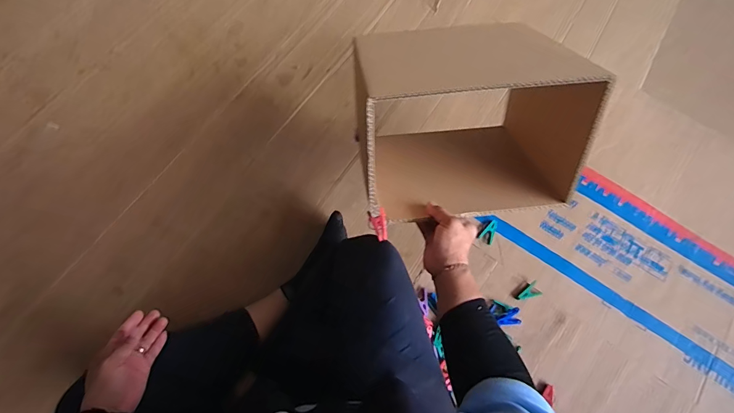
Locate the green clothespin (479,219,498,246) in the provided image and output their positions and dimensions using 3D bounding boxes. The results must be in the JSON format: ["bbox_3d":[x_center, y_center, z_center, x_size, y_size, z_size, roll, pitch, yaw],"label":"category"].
[{"bbox_3d":[0.260,0.052,0.818,0.027,0.008,0.052,27,72,6],"label":"green clothespin"}]

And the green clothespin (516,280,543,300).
[{"bbox_3d":[0.325,0.175,0.775,0.053,0.010,0.027,-36,76,-13],"label":"green clothespin"}]

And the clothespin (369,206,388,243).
[{"bbox_3d":[0.018,0.026,0.553,0.022,0.010,0.049,-11,72,-6],"label":"clothespin"}]

